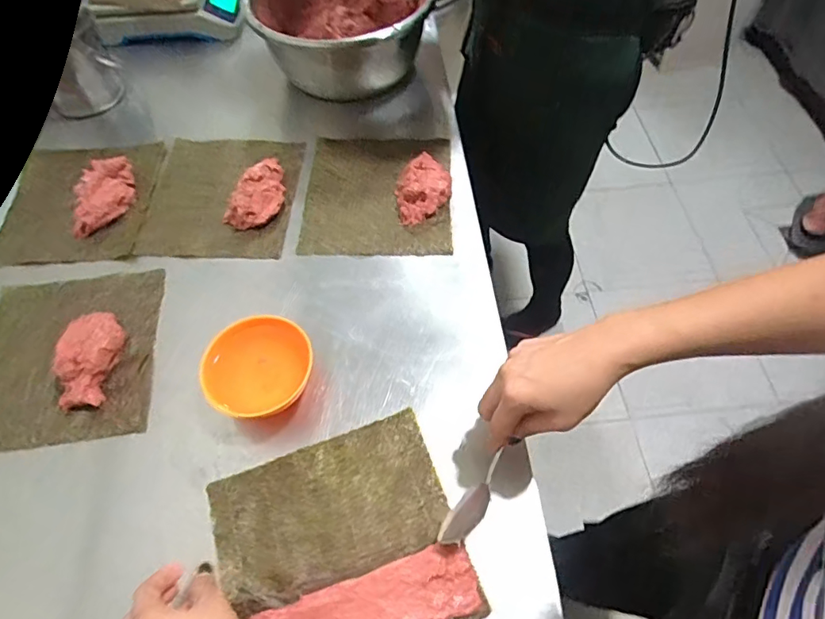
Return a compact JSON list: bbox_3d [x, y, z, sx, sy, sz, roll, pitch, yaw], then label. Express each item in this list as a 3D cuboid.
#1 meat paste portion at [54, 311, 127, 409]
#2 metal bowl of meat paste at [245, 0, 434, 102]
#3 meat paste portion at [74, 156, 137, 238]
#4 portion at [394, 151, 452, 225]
[{"bbox_3d":[-0.335,0.046,0.532,0.057,0.035,0.107,-8,58,-2],"label":"meat paste portion"},{"bbox_3d":[-0.103,-0.425,0.777,0.250,0.117,0.253,-2,58,2],"label":"metal bowl of meat paste"},{"bbox_3d":[-0.393,-0.149,0.657,0.057,0.038,0.116,-3,58,2],"label":"meat paste portion"},{"bbox_3d":[0.015,-0.154,0.645,0.067,0.033,0.086,-3,58,2],"label":"portion"}]

